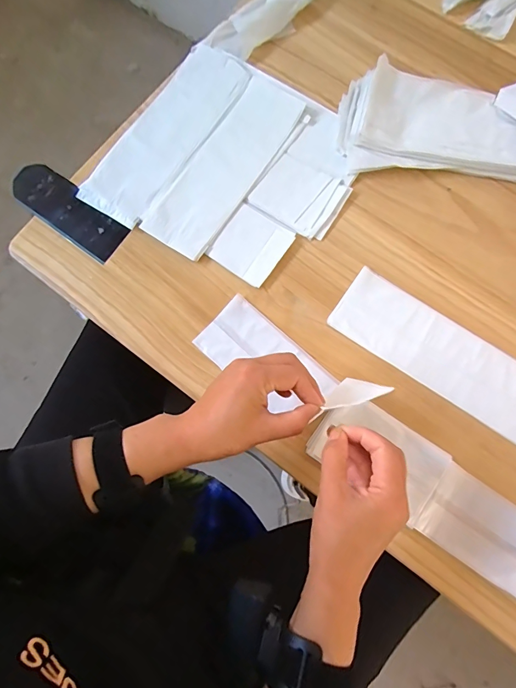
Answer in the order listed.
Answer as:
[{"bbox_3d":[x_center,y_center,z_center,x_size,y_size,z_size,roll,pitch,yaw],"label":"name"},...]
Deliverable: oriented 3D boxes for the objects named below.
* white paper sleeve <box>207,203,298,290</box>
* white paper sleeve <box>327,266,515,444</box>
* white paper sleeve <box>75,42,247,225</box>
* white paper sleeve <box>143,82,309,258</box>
[{"bbox_3d":[-0.008,-0.118,0.451,0.078,0.004,0.081,35,81,8],"label":"white paper sleeve"},{"bbox_3d":[0.204,0.012,0.421,0.248,0.005,0.082,34,80,8],"label":"white paper sleeve"},{"bbox_3d":[-0.115,-0.269,0.479,0.092,0.008,0.263,33,80,7],"label":"white paper sleeve"},{"bbox_3d":[-0.038,-0.221,0.471,0.083,0.007,0.248,33,80,7],"label":"white paper sleeve"}]

